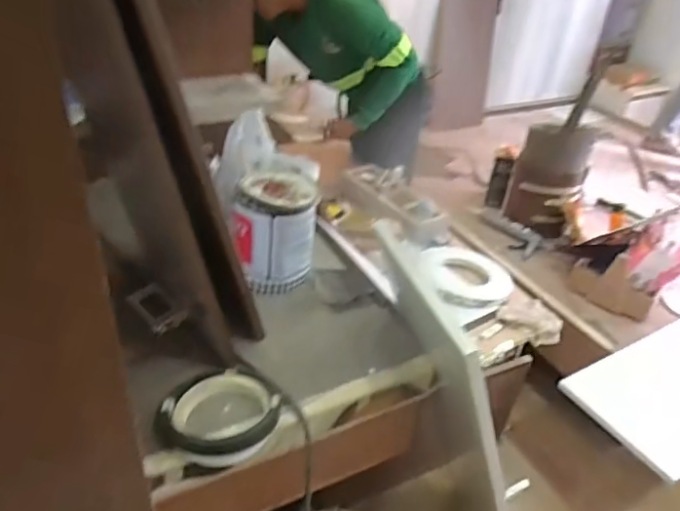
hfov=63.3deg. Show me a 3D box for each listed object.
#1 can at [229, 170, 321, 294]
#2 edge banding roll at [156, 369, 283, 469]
[{"bbox_3d":[-0.127,-0.057,1.122,0.154,0.199,0.184,4,35,-1],"label":"can"},{"bbox_3d":[-0.189,0.254,0.865,0.180,0.067,0.149,-14,39,-24],"label":"edge banding roll"}]

